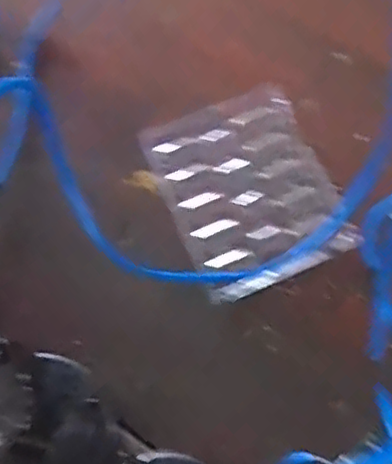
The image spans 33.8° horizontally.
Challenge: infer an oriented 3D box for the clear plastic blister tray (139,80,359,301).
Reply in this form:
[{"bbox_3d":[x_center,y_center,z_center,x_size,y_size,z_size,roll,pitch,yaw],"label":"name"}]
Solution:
[{"bbox_3d":[0.049,-0.040,0.590,0.141,0.018,0.179,-23,73,-7],"label":"clear plastic blister tray"}]

